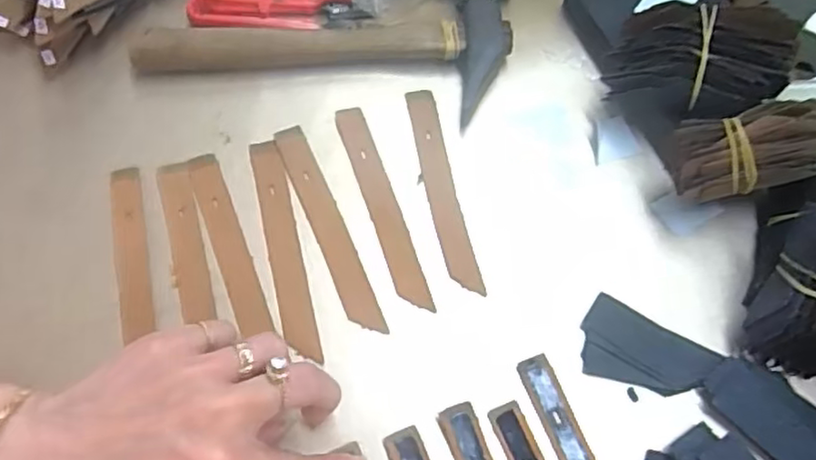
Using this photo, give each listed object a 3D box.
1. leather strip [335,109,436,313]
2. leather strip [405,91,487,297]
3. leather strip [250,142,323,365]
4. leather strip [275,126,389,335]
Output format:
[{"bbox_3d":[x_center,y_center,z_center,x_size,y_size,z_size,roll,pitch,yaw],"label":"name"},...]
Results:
[{"bbox_3d":[-0.014,-0.013,0.358,0.017,0.005,0.123,-18,69,-9],"label":"leather strip"},{"bbox_3d":[0.018,-0.024,0.361,0.017,0.004,0.123,-11,68,-6],"label":"leather strip"},{"bbox_3d":[-0.066,0.008,0.349,0.018,0.004,0.121,-13,70,-3],"label":"leather strip"},{"bbox_3d":[-0.042,-0.002,0.351,0.018,0.004,0.124,-22,70,-10],"label":"leather strip"}]

